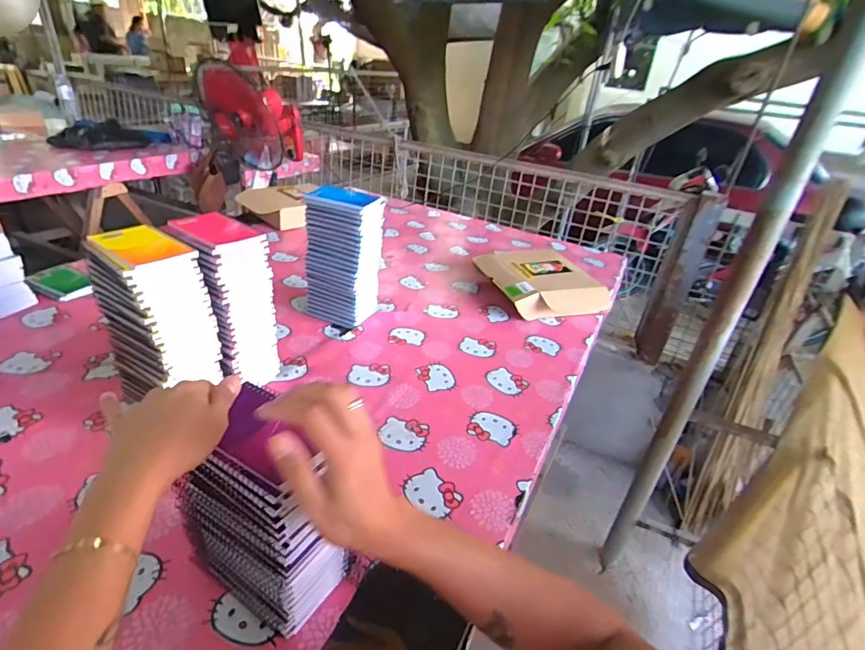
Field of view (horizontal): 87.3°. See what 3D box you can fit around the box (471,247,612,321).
[{"bbox_3d":[0.279,-0.118,1.211,0.255,0.091,0.272,-6,33,-21],"label":"box"}]

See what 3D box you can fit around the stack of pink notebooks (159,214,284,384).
[{"bbox_3d":[-0.336,-0.023,0.752,0.130,0.288,0.114,30,38,33],"label":"stack of pink notebooks"}]

